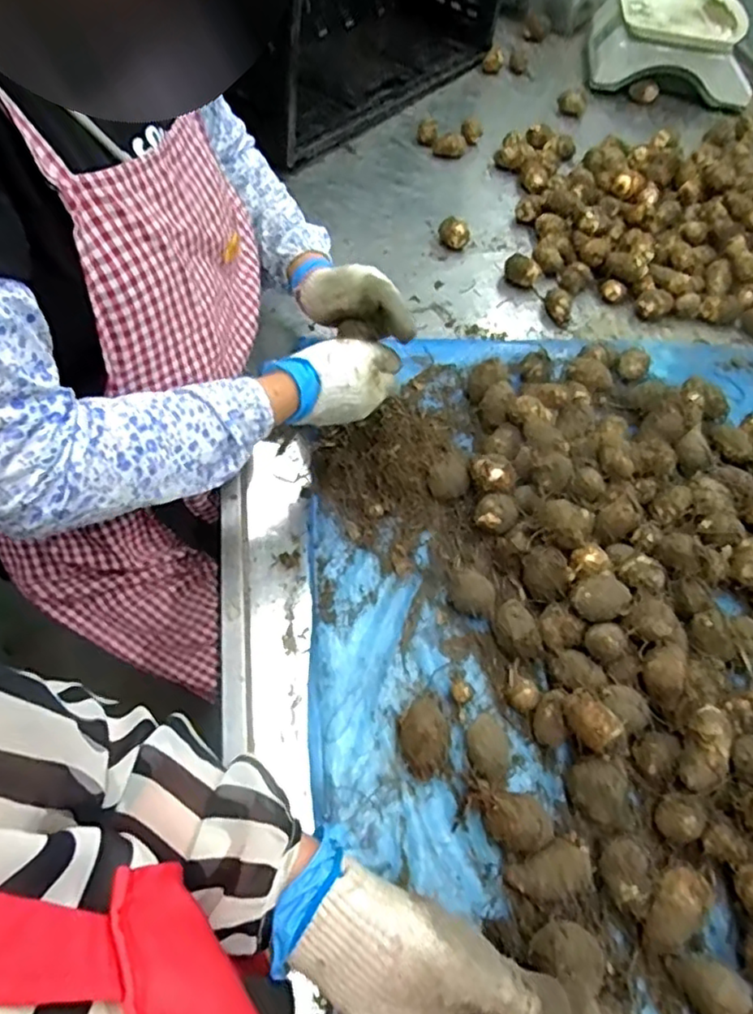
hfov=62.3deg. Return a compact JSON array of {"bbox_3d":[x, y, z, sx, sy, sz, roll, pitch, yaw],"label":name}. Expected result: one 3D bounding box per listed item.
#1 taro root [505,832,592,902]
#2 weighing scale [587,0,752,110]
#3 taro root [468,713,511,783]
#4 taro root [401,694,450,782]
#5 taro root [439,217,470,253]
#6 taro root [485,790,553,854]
[{"bbox_3d":[0.134,0.276,0.468,0.064,0.028,0.036,-21,61,-16],"label":"taro root"},{"bbox_3d":[0.568,-0.908,1.207,0.288,0.128,0.302,12,58,1],"label":"weighing scale"},{"bbox_3d":[0.091,0.199,0.516,0.032,0.030,0.057,5,57,0],"label":"taro root"},{"bbox_3d":[0.039,0.187,0.514,0.038,0.041,0.065,5,57,0],"label":"taro root"},{"bbox_3d":[0.111,-0.390,0.891,0.041,0.037,0.033,4,57,-1],"label":"taro root"},{"bbox_3d":[0.109,0.246,0.484,0.047,0.033,0.038,25,59,12],"label":"taro root"}]

